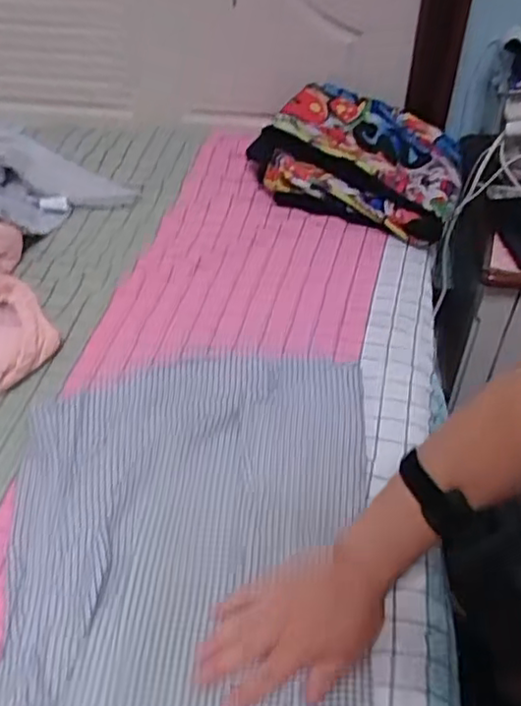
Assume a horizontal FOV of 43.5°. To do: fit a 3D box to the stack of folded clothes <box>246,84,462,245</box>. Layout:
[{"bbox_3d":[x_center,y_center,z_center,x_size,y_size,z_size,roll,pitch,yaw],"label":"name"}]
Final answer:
[{"bbox_3d":[0.171,-0.311,1.029,0.320,0.097,0.252,23,50,21],"label":"stack of folded clothes"}]

